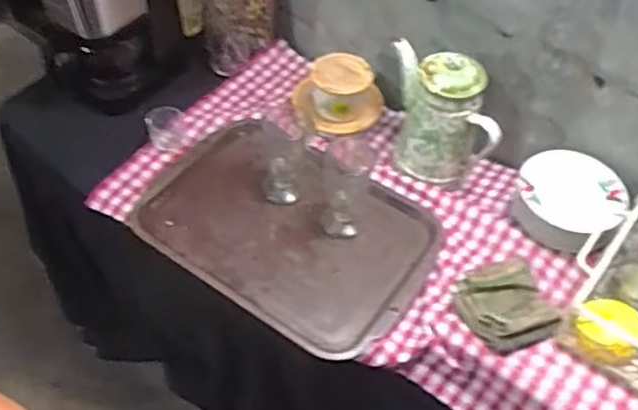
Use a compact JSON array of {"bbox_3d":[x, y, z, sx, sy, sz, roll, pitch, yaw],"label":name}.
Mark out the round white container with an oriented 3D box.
[{"bbox_3d":[0.373,-0.007,0.970,0.150,0.066,0.152,2,51,-2],"label":"round white container"}]

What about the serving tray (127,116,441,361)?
[{"bbox_3d":[-0.050,0.033,0.994,0.426,0.044,0.293,28,56,21],"label":"serving tray"}]

